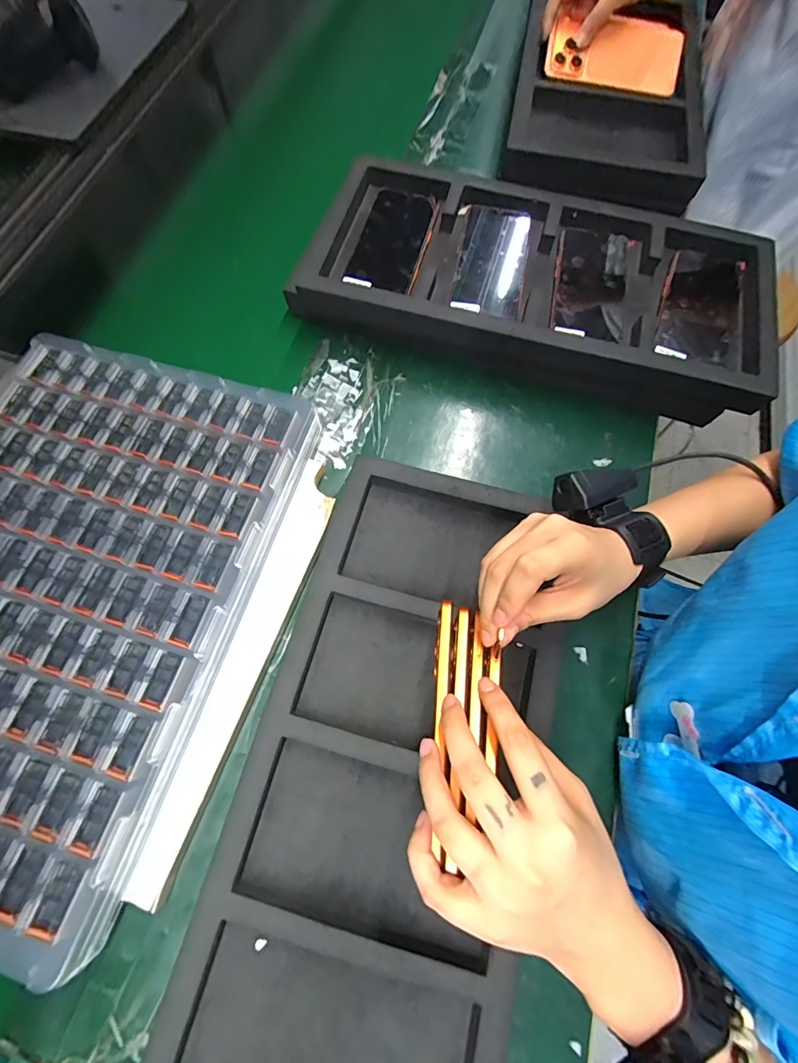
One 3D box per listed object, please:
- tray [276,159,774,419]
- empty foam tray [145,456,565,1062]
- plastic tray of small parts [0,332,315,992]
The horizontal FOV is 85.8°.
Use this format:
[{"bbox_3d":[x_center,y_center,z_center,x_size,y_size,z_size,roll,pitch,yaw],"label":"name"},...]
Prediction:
[{"bbox_3d":[0.149,-0.282,0.485,0.500,0.063,0.242,16,71,7],"label":"tray"},{"bbox_3d":[0.001,0.172,0.330,0.217,0.034,0.478,14,71,6],"label":"empty foam tray"},{"bbox_3d":[-0.281,0.044,0.361,0.317,0.038,0.449,15,71,6],"label":"plastic tray of small parts"}]

